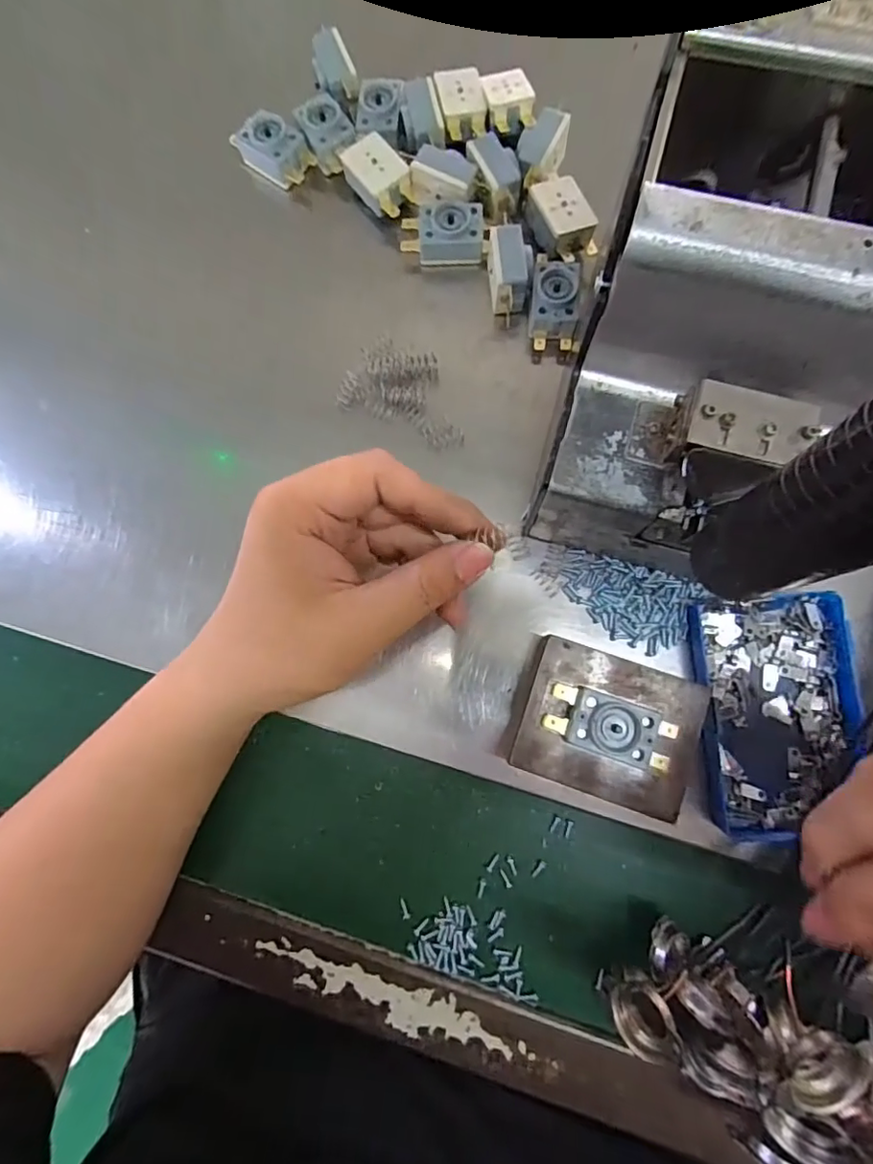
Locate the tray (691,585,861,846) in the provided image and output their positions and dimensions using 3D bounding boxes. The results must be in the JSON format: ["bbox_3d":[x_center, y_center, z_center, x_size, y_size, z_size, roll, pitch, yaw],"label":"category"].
[{"bbox_3d":[0.166,0.063,0.267,0.070,0.018,0.111,-2,81,3],"label":"tray"}]

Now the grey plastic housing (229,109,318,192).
[{"bbox_3d":[-0.101,-0.268,0.341,0.043,0.018,0.031,42,86,9],"label":"grey plastic housing"}]

